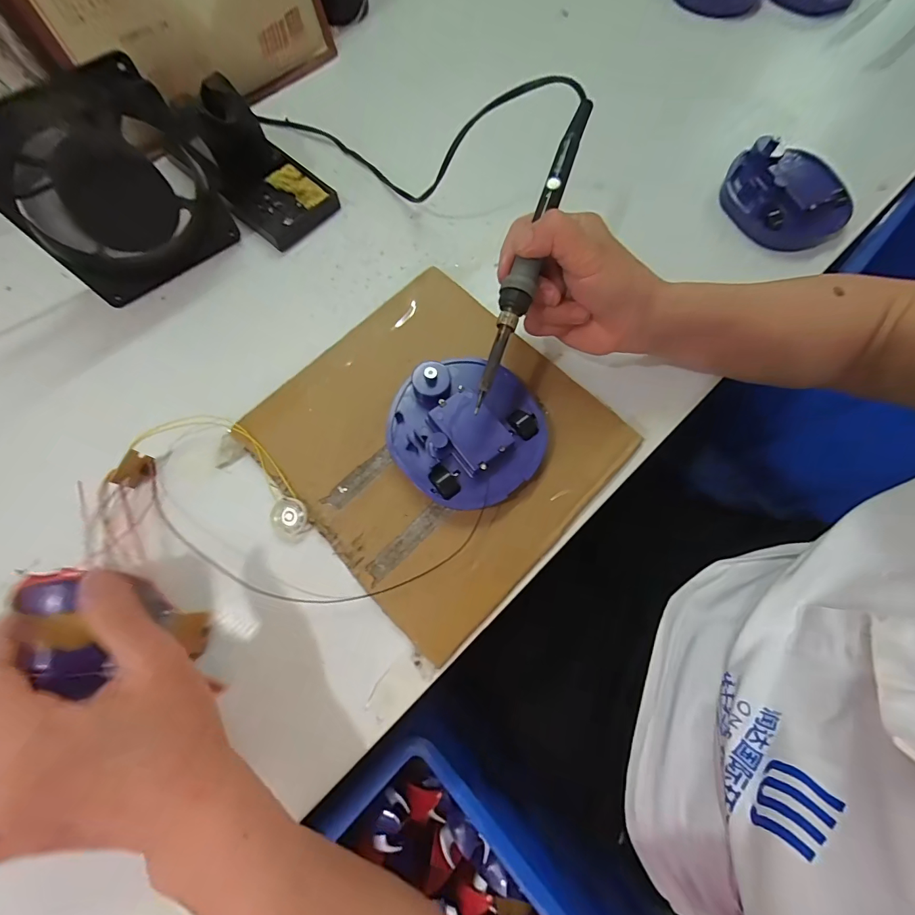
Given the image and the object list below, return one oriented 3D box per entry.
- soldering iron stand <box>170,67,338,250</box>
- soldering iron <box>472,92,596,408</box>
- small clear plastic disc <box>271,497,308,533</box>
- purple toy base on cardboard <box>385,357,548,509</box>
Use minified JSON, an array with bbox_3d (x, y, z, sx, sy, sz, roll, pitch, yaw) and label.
[{"bbox_3d":[-0.166,-0.244,0.344,0.102,0.068,0.071,38,75,10],"label":"soldering iron stand"},{"bbox_3d":[0.047,-0.131,0.265,0.018,0.025,0.211,19,85,4],"label":"soldering iron"},{"bbox_3d":[-0.117,0.041,0.291,0.024,0.012,0.023,0,72,-1],"label":"small clear plastic disc"},{"bbox_3d":[0.008,-0.019,0.297,0.106,0.032,0.103,0,72,-1],"label":"purple toy base on cardboard"}]

